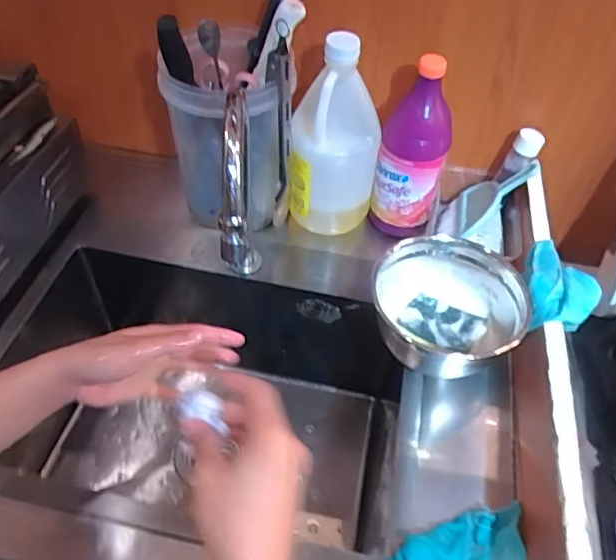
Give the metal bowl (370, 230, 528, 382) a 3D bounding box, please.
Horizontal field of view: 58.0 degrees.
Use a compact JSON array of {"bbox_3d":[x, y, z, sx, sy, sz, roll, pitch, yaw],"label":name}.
[{"bbox_3d":[0.155,0.033,0.626,0.166,0.070,0.158,2,47,-2],"label":"metal bowl"}]

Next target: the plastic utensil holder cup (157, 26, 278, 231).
[{"bbox_3d":[-0.117,-0.186,0.715,0.123,0.237,0.152,-10,49,-13],"label":"plastic utensil holder cup"}]

